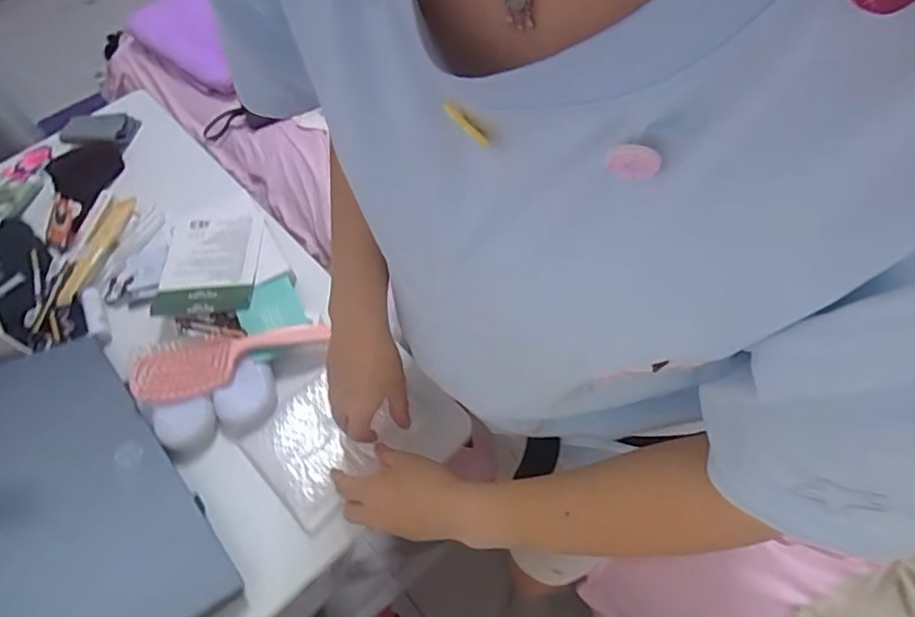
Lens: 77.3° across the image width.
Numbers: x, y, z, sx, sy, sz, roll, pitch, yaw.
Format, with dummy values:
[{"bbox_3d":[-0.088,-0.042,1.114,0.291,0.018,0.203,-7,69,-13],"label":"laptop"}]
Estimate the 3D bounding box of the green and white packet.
[{"bbox_3d":[-0.304,-0.059,0.692,0.123,0.015,0.148,-4,57,1],"label":"green and white packet"}]

